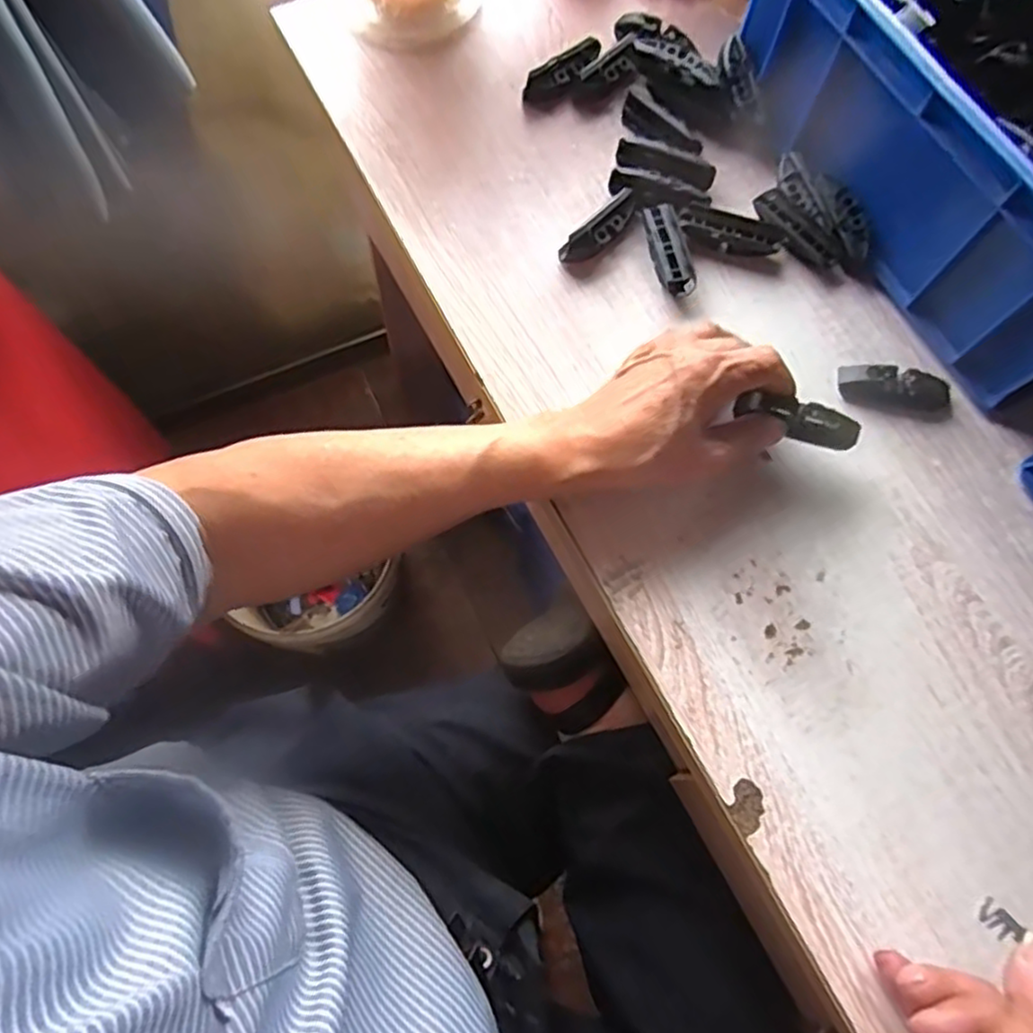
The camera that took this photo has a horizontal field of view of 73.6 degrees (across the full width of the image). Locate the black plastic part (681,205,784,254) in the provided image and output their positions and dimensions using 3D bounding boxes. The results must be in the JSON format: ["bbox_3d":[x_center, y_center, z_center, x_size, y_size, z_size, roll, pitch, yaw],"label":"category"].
[{"bbox_3d":[0.149,-0.197,0.481,0.071,0.021,0.024,12,72,1],"label":"black plastic part"}]

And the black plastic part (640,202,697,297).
[{"bbox_3d":[0.105,-0.182,0.474,0.024,0.015,0.069,-10,73,-6],"label":"black plastic part"}]

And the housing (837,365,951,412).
[{"bbox_3d":[0.250,-0.084,0.451,0.074,0.020,0.021,10,72,0],"label":"housing"}]

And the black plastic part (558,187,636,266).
[{"bbox_3d":[0.058,-0.196,0.473,0.064,0.023,0.018,-40,78,-14],"label":"black plastic part"}]

